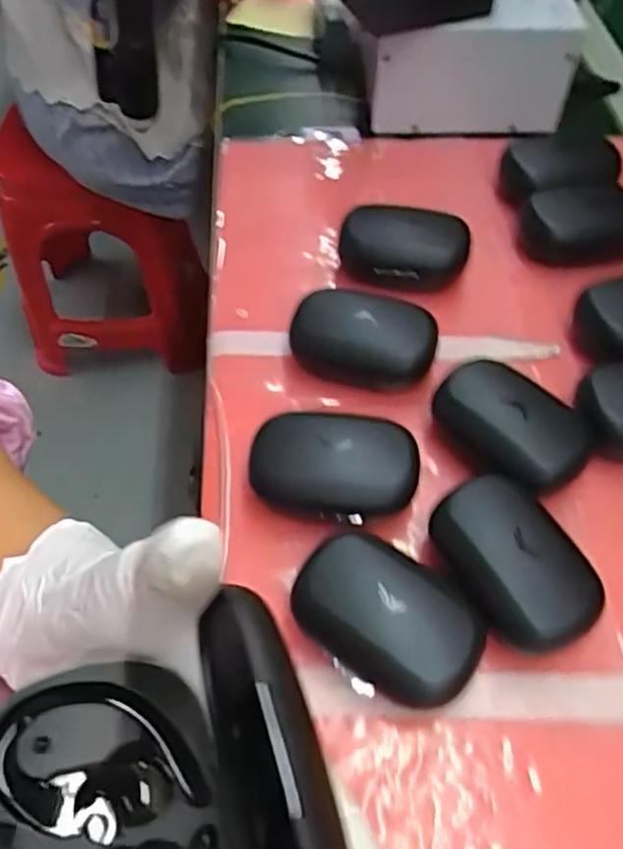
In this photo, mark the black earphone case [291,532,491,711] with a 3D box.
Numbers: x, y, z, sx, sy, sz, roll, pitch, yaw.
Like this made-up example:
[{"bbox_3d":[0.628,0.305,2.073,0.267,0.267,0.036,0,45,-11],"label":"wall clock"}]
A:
[{"bbox_3d":[0.034,0.087,0.294,0.083,0.037,0.059,24,58,15],"label":"black earphone case"}]

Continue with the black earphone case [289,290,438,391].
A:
[{"bbox_3d":[0.031,-0.050,0.391,0.084,0.035,0.053,11,56,7],"label":"black earphone case"}]

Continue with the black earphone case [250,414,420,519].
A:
[{"bbox_3d":[0.012,0.023,0.338,0.083,0.035,0.049,8,56,5],"label":"black earphone case"}]

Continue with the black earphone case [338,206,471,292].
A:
[{"bbox_3d":[0.060,-0.115,0.435,0.085,0.034,0.057,10,56,6],"label":"black earphone case"}]

